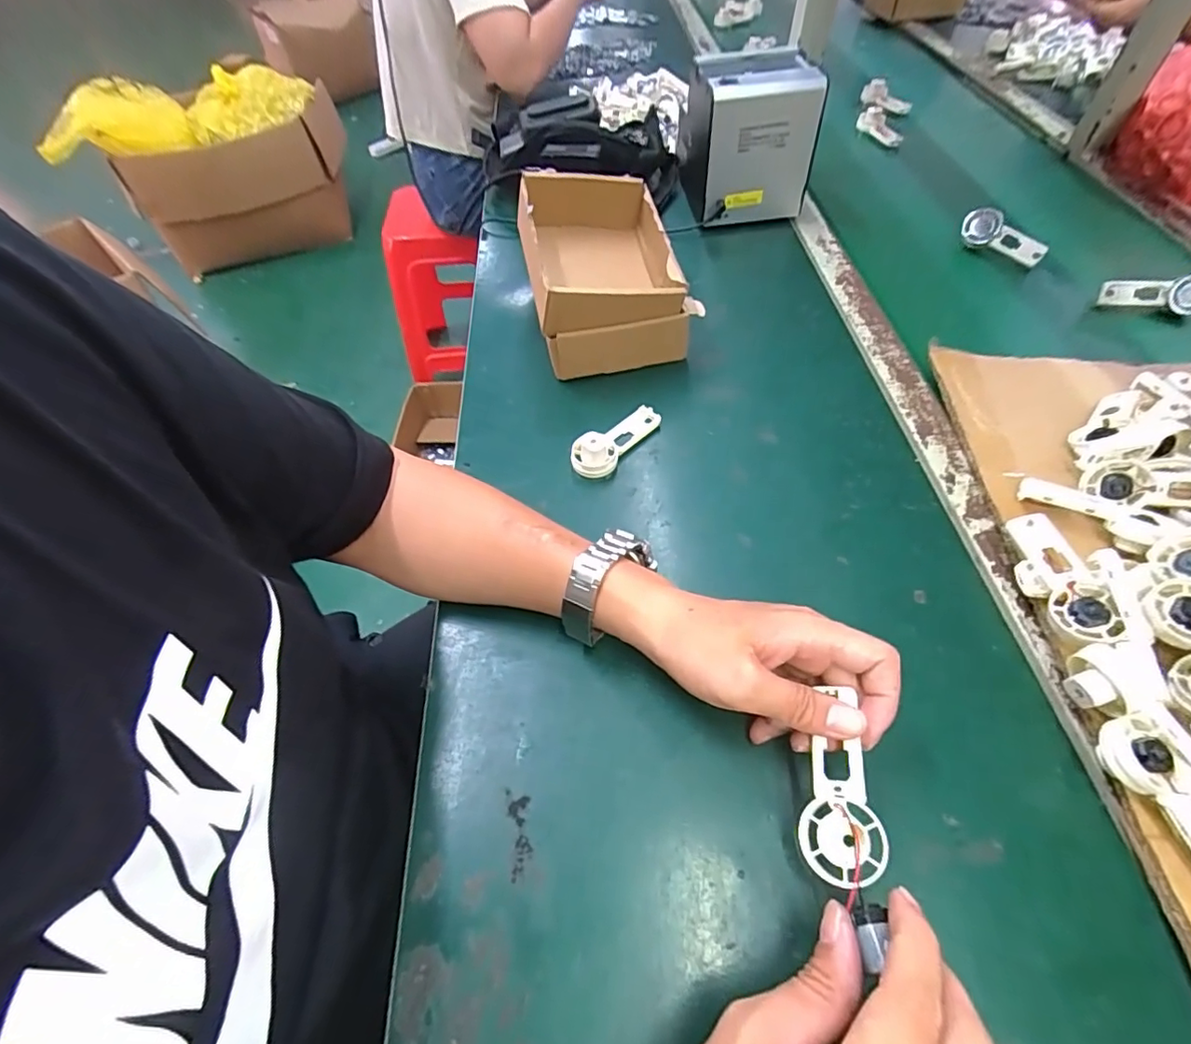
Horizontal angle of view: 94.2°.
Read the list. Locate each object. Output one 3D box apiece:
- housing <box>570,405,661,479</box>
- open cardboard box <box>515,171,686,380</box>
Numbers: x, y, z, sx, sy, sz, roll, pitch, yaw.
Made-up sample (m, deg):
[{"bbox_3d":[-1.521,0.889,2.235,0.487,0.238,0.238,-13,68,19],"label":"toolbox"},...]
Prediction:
[{"bbox_3d":[0.016,-0.075,0.486,0.037,0.031,0.091,31,63,25],"label":"housing"},{"bbox_3d":[0.006,-0.248,0.555,0.142,0.123,0.172,-12,54,-3],"label":"open cardboard box"}]

